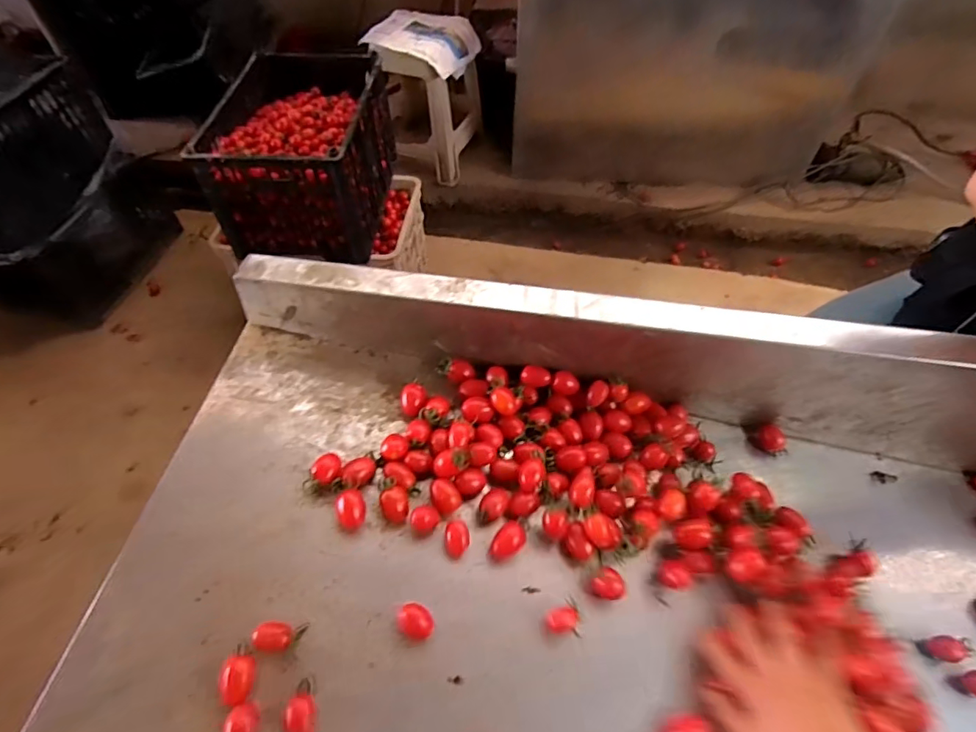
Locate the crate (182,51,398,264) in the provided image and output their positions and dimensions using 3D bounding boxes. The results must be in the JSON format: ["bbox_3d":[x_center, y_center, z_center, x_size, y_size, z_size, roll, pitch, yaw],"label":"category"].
[{"bbox_3d":[-0.435,-0.547,1.265,0.334,0.259,0.534,4,56,1],"label":"crate"}]

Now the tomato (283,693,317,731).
[{"bbox_3d":[-0.155,0.290,0.417,0.023,0.018,0.033,-6,57,-6],"label":"tomato"}]

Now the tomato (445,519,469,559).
[{"bbox_3d":[-0.031,0.175,0.513,0.025,0.022,0.032,-7,57,-7],"label":"tomato"}]

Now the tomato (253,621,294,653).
[{"bbox_3d":[-0.188,0.238,0.446,0.030,0.019,0.024,10,57,5],"label":"tomato"}]

